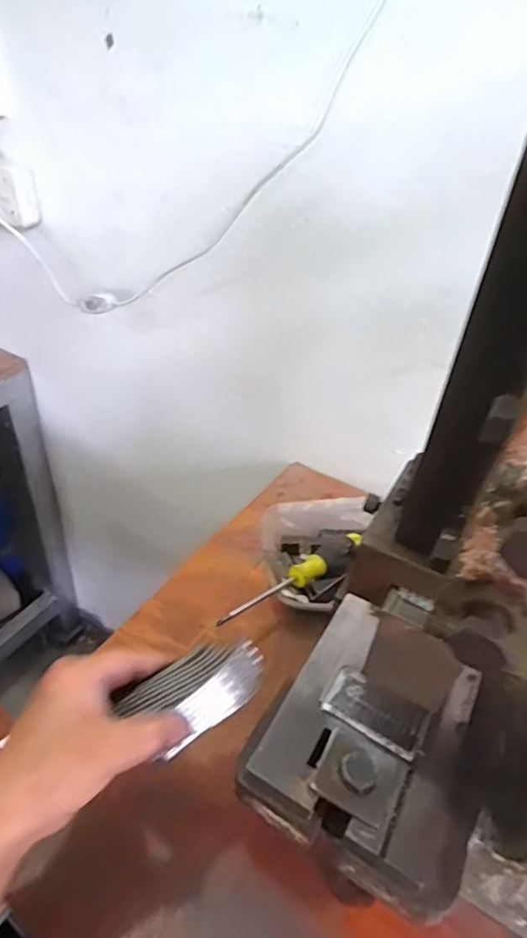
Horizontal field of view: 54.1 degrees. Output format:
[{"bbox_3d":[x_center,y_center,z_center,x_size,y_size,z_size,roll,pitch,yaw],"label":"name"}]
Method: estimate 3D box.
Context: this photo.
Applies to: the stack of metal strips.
[{"bbox_3d":[-0.038,0.127,0.304,0.080,0.023,0.046,-21,44,-31],"label":"stack of metal strips"}]

